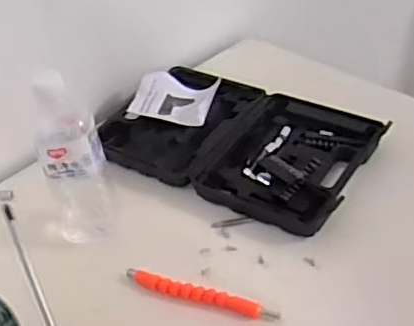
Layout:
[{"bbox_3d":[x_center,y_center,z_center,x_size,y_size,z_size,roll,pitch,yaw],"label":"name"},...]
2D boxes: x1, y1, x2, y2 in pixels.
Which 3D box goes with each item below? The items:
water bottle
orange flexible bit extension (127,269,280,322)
[{"bbox_3d":[-0.146,-0.004,0.666,0.072,0.196,0.068,-21,42,-16],"label":"water bottle"},{"bbox_3d":[-0.007,0.136,0.636,0.168,0.009,0.018,10,43,20],"label":"orange flexible bit extension"}]

